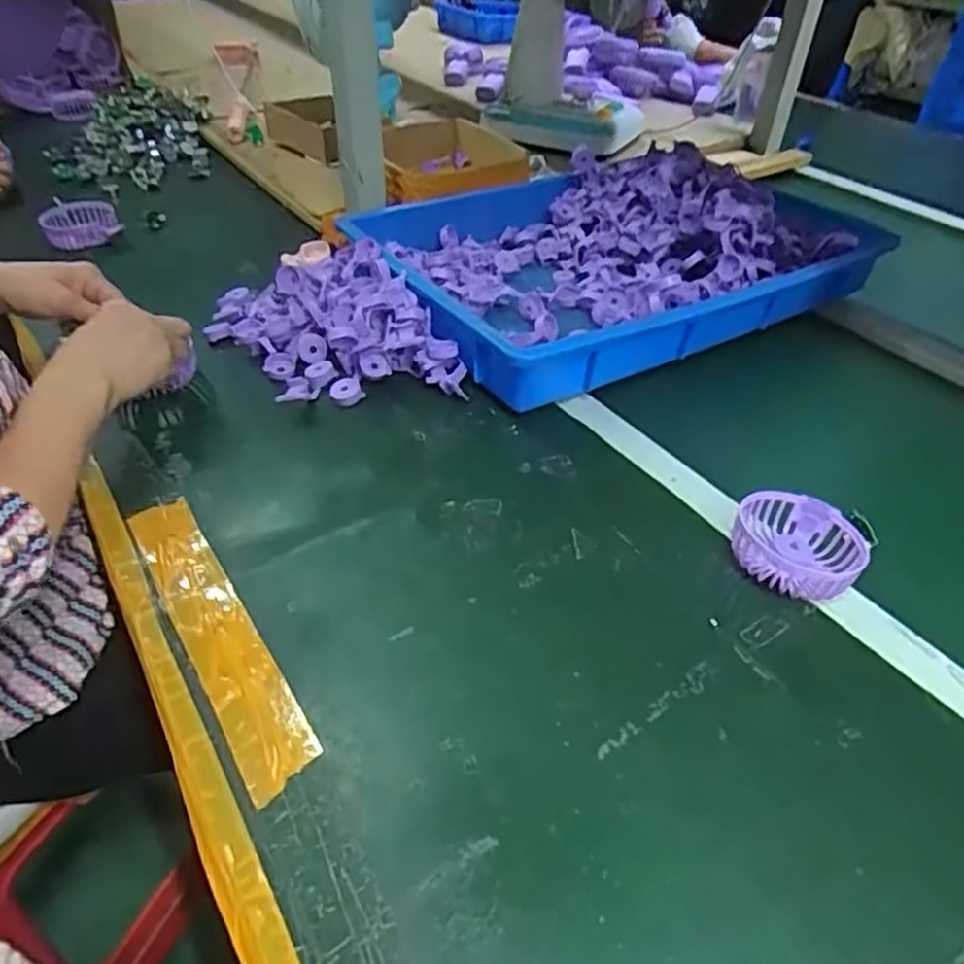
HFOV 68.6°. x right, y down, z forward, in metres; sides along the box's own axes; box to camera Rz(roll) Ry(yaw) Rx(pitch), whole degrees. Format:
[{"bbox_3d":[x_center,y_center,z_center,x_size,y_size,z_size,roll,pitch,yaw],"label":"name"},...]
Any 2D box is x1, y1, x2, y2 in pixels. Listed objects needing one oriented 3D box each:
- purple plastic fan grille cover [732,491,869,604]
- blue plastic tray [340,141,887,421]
[{"bbox_3d":[0.229,0.044,0.515,0.085,0.028,0.089,12,45,15],"label":"purple plastic fan grille cover"},{"bbox_3d":[0.152,-0.282,0.826,0.536,0.096,0.383,-24,47,-22],"label":"blue plastic tray"}]

